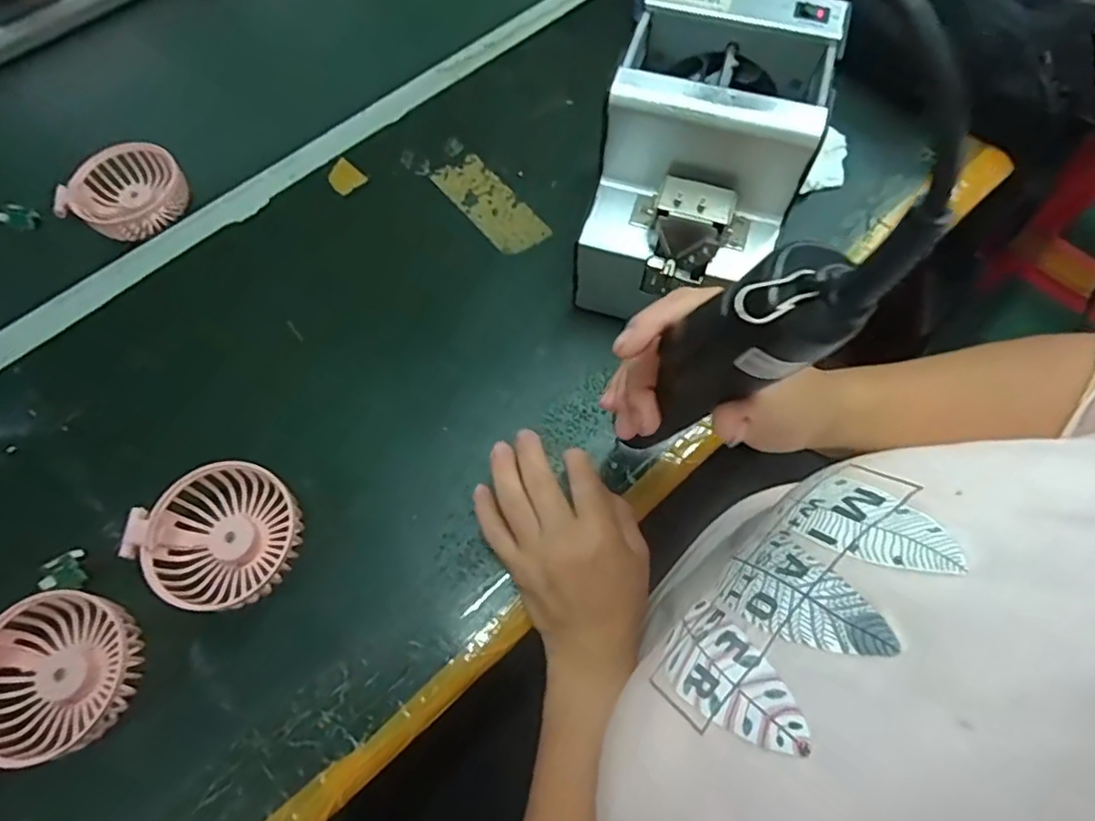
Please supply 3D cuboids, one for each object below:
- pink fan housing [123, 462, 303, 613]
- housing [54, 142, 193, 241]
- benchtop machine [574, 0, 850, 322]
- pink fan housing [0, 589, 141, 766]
[{"bbox_3d":[-0.204,0.079,0.383,0.090,0.028,0.089,-1,62,3],"label":"pink fan housing"},{"bbox_3d":[-0.368,-0.192,0.533,0.082,0.030,0.090,23,66,15],"label":"housing"},{"bbox_3d":[0.104,-0.162,0.415,0.123,0.150,0.167,16,64,11],"label":"benchtop machine"},{"bbox_3d":[-0.292,0.154,0.355,0.090,0.038,0.087,-1,62,3],"label":"pink fan housing"}]

